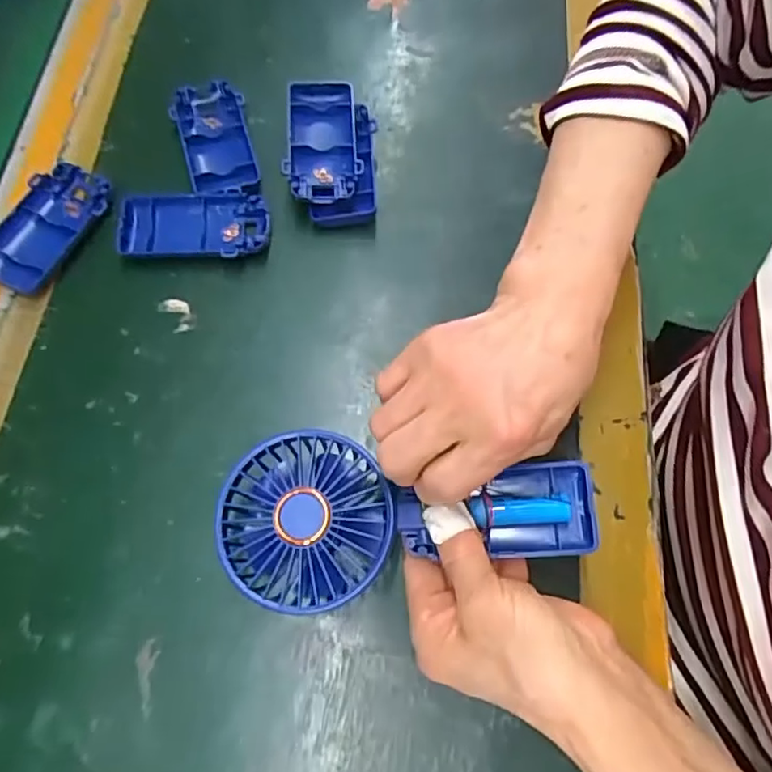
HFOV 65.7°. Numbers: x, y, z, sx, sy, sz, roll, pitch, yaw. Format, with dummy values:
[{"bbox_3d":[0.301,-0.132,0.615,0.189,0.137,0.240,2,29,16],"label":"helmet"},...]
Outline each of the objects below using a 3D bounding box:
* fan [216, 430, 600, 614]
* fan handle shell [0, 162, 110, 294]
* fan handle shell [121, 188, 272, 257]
[{"bbox_3d":[0.011,0.063,0.295,0.180,0.027,0.080,-2,69,-1],"label":"fan"},{"bbox_3d":[-0.217,-0.102,0.384,0.048,0.016,0.092,25,70,8],"label":"fan handle shell"},{"bbox_3d":[-0.124,-0.103,0.388,0.095,0.013,0.047,-1,69,-2],"label":"fan handle shell"}]

